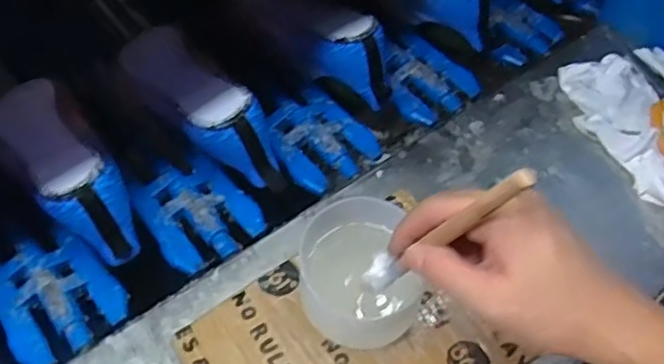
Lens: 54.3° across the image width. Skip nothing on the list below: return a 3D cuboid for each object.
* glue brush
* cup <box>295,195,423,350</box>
[{"bbox_3d":[0.058,0.032,0.373,0.018,0.174,0.012,31,57,-7],"label":"glue brush"},{"bbox_3d":[0.021,0.070,0.486,0.088,0.072,0.091,1,58,-1],"label":"cup"}]

